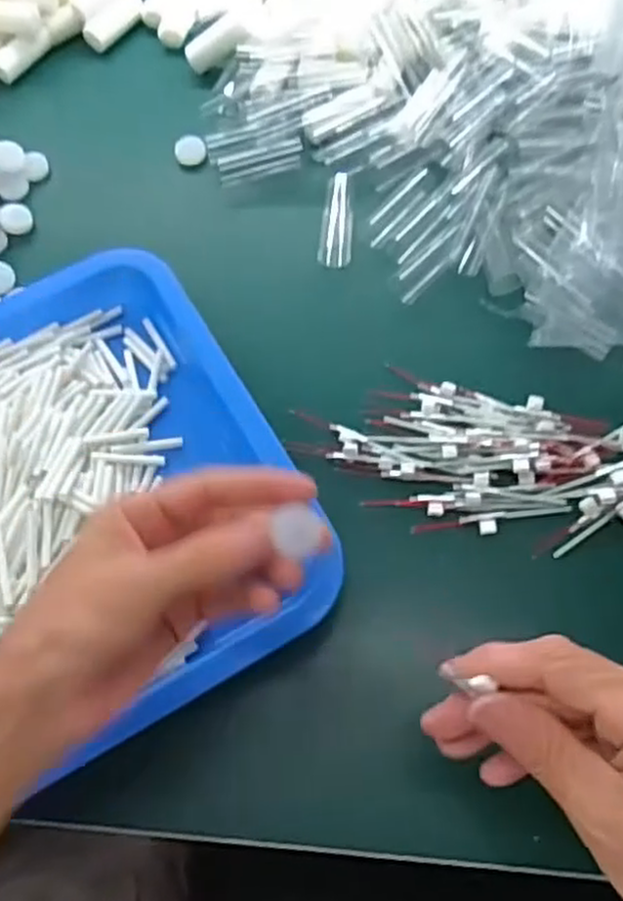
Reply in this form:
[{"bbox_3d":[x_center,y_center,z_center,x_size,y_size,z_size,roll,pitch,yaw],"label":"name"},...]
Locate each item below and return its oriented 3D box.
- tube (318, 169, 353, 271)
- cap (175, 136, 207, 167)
[{"bbox_3d":[0.018,-0.149,0.475,0.021,0.018,0.063,5,67,5],"label":"tube"},{"bbox_3d":[-0.085,-0.210,0.514,0.021,0.012,0.017,-8,67,-1],"label":"cap"}]

